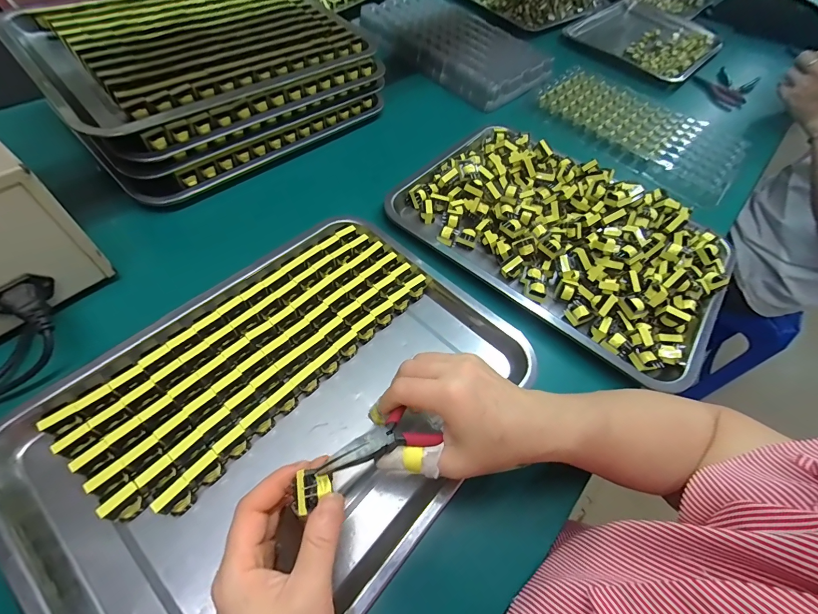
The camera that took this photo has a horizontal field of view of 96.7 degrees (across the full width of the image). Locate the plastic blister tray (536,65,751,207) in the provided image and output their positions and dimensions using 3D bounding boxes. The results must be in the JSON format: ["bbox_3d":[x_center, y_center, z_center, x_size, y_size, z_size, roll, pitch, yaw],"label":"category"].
[{"bbox_3d":[0.412,-0.326,0.649,0.340,0.029,0.223,39,61,15],"label":"plastic blister tray"}]

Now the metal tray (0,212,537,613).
[{"bbox_3d":[-0.101,0.073,0.313,0.298,0.022,0.388,39,61,15],"label":"metal tray"}]

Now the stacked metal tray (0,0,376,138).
[{"bbox_3d":[-0.274,-0.354,0.482,0.384,0.038,0.261,-37,70,-26],"label":"stacked metal tray"}]

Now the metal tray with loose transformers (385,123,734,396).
[{"bbox_3d":[0.195,-0.103,0.458,0.393,0.055,0.284,41,61,16],"label":"metal tray with loose transformers"}]

